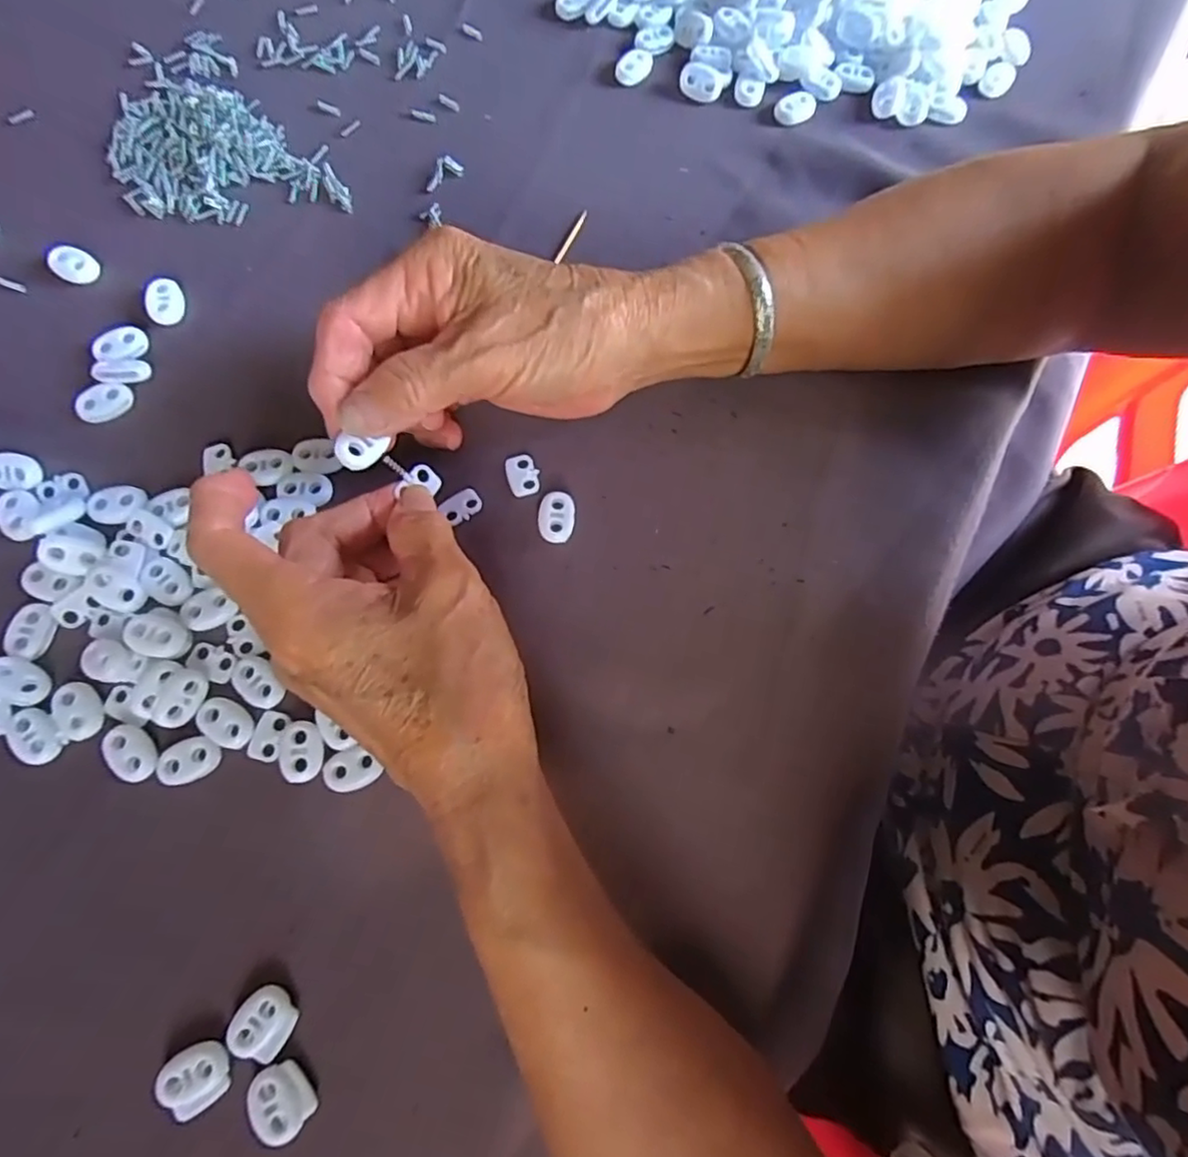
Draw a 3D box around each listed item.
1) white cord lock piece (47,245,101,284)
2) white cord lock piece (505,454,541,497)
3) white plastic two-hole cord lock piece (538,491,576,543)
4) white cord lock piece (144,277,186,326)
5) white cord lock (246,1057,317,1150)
[{"bbox_3d":[-0.241,-0.145,0.298,0.020,0.006,0.016,33,76,7],"label":"white cord lock piece"},{"bbox_3d":[-0.031,-0.046,0.283,0.014,0.004,0.019,-13,75,-5],"label":"white cord lock piece"},{"bbox_3d":[-0.016,-0.026,0.277,0.015,0.005,0.023,9,74,1],"label":"white plastic two-hole cord lock piece"},{"bbox_3d":[-0.197,-0.128,0.297,0.016,0.006,0.022,-18,76,-6],"label":"white cord lock piece"},{"bbox_3d":[-0.105,0.174,0.214,0.018,0.005,0.022,-35,78,-10],"label":"white cord lock"}]

